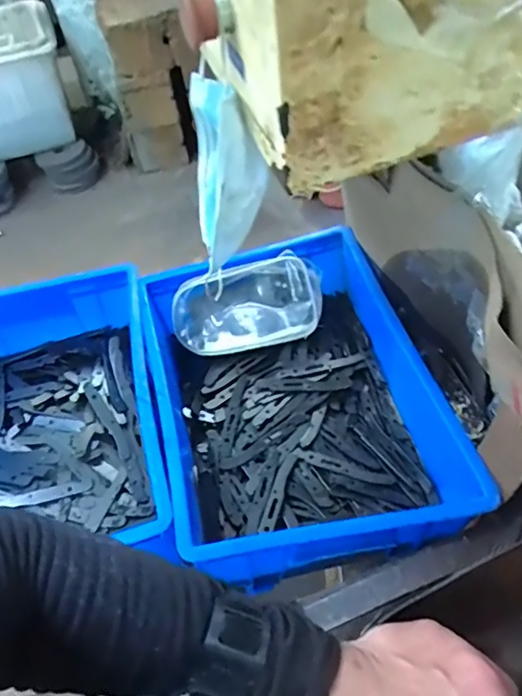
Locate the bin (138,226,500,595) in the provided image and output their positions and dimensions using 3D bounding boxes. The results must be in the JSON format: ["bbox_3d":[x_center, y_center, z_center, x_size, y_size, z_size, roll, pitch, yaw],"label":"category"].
[{"bbox_3d":[0.032,0.051,0.656,0.304,0.117,0.408,-11,53,-5],"label":"bin"}]

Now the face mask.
[{"bbox_3d":[-0.029,-0.139,0.466,0.069,0.176,0.072,1,25,4],"label":"face mask"}]

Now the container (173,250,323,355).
[{"bbox_3d":[-0.019,-0.054,0.739,0.203,0.037,0.113,-14,97,7],"label":"container"}]

